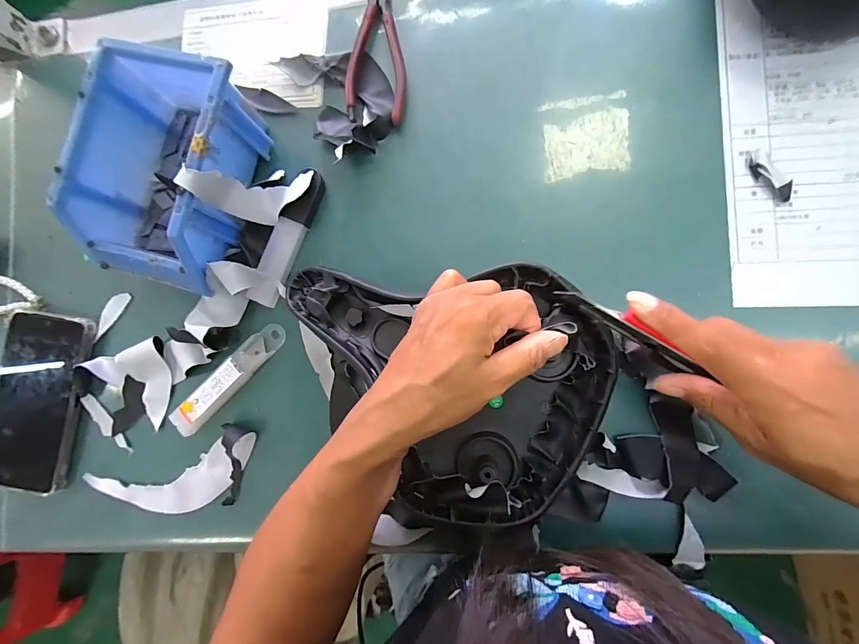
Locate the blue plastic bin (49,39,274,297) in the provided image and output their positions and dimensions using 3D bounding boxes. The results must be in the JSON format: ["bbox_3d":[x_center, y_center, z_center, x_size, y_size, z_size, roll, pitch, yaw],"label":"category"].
[{"bbox_3d":[-0.220,-0.122,0.317,0.116,0.076,0.170,14,87,9],"label":"blue plastic bin"}]

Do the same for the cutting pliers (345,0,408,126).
[{"bbox_3d":[-0.046,-0.253,0.341,0.053,0.013,0.153,0,85,8],"label":"cutting pliers"}]

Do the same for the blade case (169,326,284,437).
[{"bbox_3d":[-0.181,0.051,0.336,0.126,0.013,0.026,-44,81,2],"label":"blade case"}]

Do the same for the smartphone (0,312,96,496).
[{"bbox_3d":[-0.371,0.075,0.353,0.080,0.015,0.164,9,90,1],"label":"smartphone"}]

